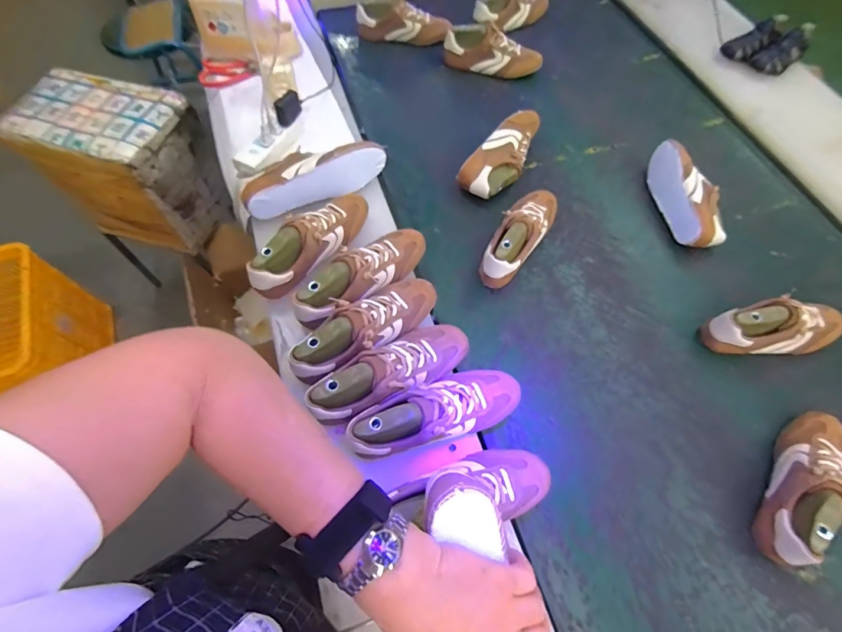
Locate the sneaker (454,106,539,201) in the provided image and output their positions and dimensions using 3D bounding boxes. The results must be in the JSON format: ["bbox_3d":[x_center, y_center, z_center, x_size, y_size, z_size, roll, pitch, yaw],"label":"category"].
[{"bbox_3d":[0.175,-0.326,0.821,0.088,0.078,0.230,37,69,15],"label":"sneaker"}]

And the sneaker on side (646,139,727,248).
[{"bbox_3d":[0.527,-0.243,0.794,0.092,0.076,0.233,-3,64,-2],"label":"sneaker on side"}]

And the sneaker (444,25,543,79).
[{"bbox_3d":[0.176,-0.636,0.970,0.236,0.079,0.079,10,65,4],"label":"sneaker"}]

